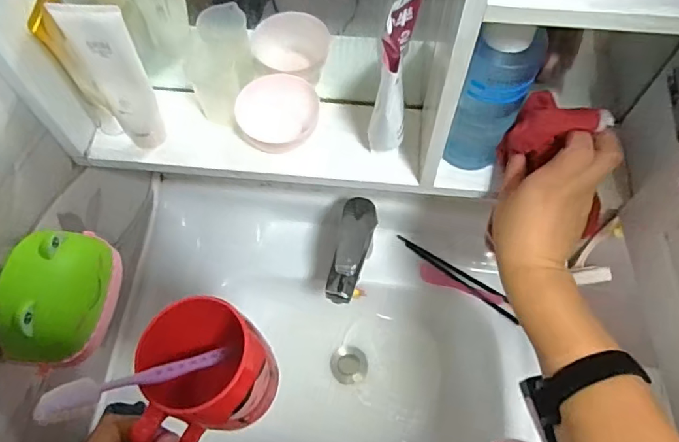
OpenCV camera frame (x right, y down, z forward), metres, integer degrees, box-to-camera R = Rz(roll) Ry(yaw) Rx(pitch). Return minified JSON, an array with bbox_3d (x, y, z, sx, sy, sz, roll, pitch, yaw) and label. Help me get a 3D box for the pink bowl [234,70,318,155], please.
[{"bbox_3d":[-0.065,-0.114,0.536,0.077,0.027,0.086,33,68,15],"label":"pink bowl"}]

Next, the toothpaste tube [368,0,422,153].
[{"bbox_3d":[0.046,-0.119,0.448,0.032,0.171,0.044,8,64,5],"label":"toothpaste tube"}]

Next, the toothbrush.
[{"bbox_3d":[-0.134,0.107,0.351,0.018,0.149,0.016,-47,68,16],"label":"toothbrush"}]

